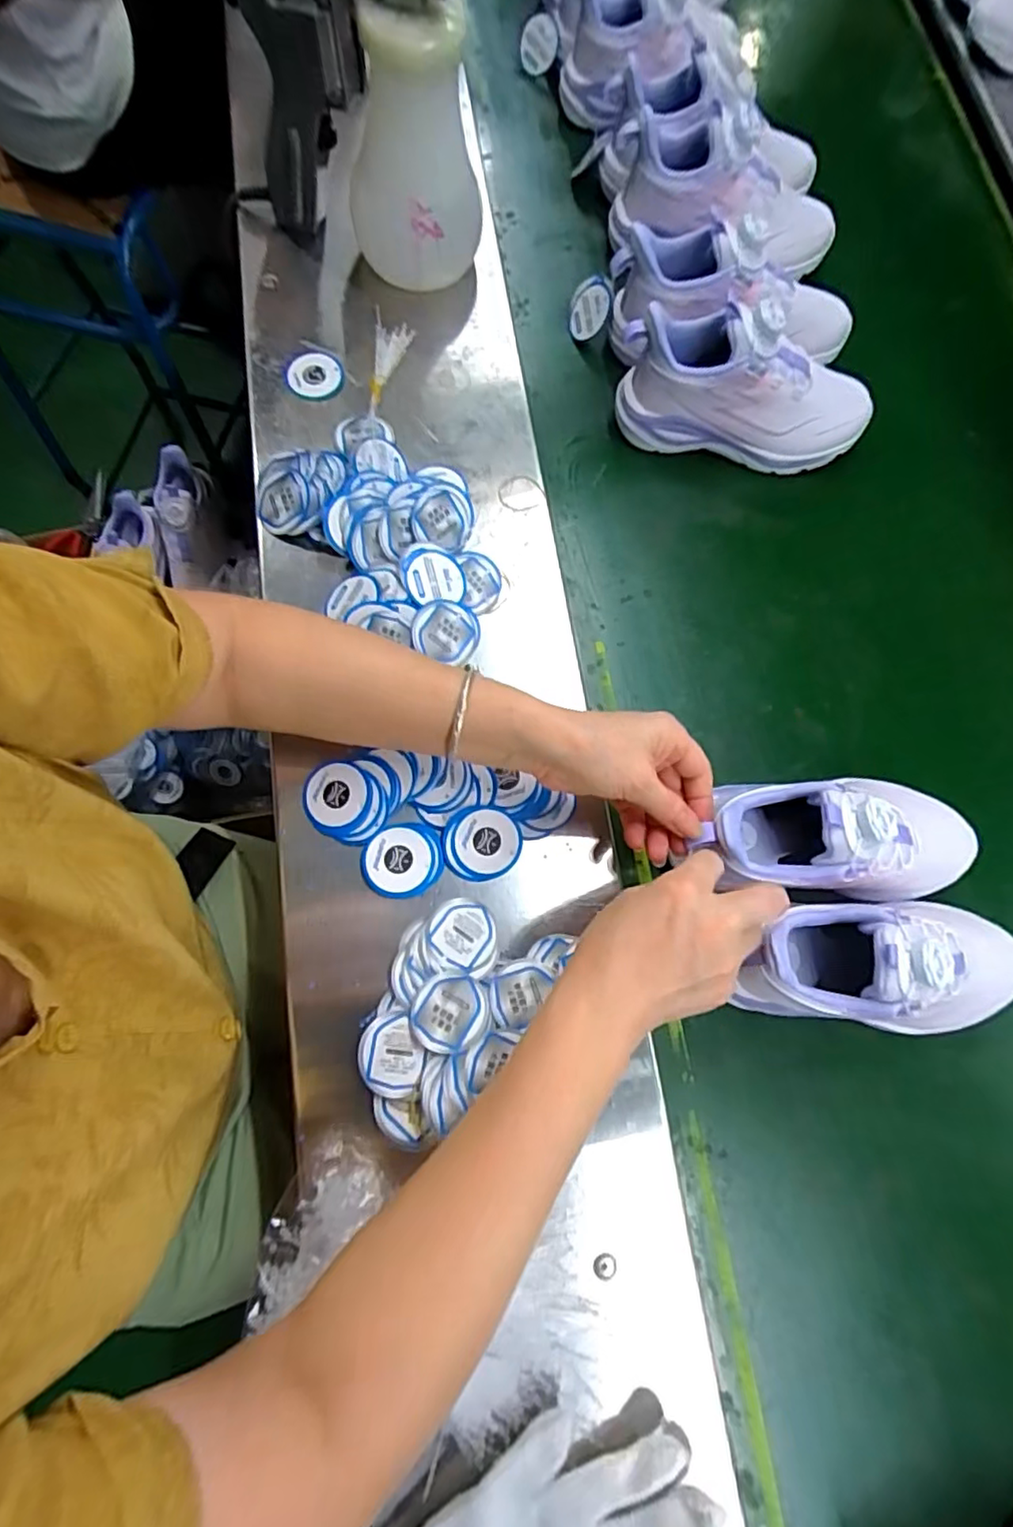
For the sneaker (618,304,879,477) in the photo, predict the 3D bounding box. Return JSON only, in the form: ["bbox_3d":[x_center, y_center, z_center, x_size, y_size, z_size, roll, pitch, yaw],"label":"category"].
[{"bbox_3d":[0.206,-0.319,0.530,0.210,0.112,0.070,13,76,1],"label":"sneaker"}]

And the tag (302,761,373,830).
[{"bbox_3d":[-0.119,0.022,0.436,0.047,0.006,0.044,1,76,-3],"label":"tag"}]

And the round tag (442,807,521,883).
[{"bbox_3d":[-0.017,0.056,0.437,0.055,0.005,0.050,-5,76,-4],"label":"round tag"}]

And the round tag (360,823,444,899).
[{"bbox_3d":[-0.072,0.067,0.430,0.054,0.004,0.049,-4,76,-4],"label":"round tag"}]

